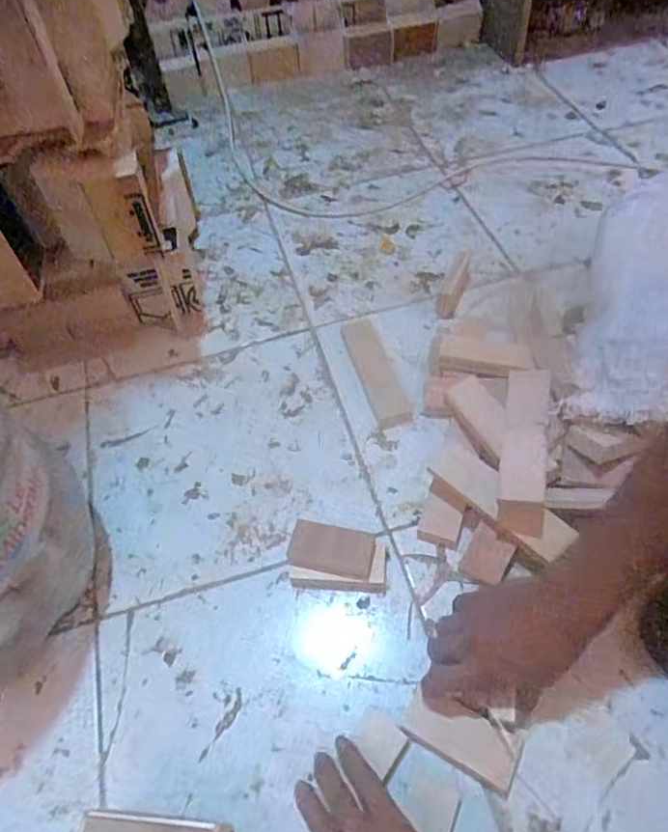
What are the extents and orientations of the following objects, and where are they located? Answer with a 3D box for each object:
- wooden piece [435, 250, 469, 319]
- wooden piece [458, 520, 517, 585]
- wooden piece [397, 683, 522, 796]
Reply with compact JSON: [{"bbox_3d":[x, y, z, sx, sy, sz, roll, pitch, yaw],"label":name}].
[{"bbox_3d":[0.168,-0.186,0.786,0.031,0.017,0.143,17,58,14],"label":"wooden piece"},{"bbox_3d":[0.148,0.136,0.546,0.045,0.005,0.052,25,78,43],"label":"wooden piece"},{"bbox_3d":[0.103,0.264,0.459,0.091,0.005,0.042,18,58,19],"label":"wooden piece"}]

